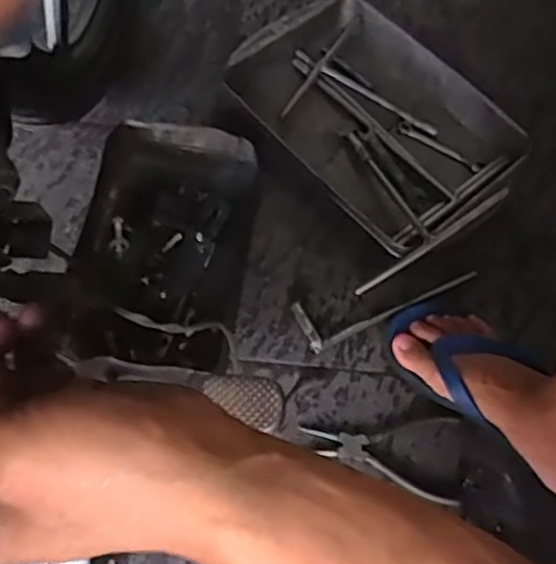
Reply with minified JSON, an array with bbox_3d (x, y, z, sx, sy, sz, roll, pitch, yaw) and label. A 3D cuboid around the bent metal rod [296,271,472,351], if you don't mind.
[{"bbox_3d":[0.120,0.012,0.746,0.206,0.016,0.056,-23,68,-12],"label":"bent metal rod"}]

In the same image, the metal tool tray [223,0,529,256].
[{"bbox_3d":[0.114,-0.203,0.831,0.244,0.054,0.360,-38,71,-18],"label":"metal tool tray"}]

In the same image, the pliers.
[{"bbox_3d":[0.103,0.176,0.678,0.157,0.012,0.085,5,65,0],"label":"pliers"}]

